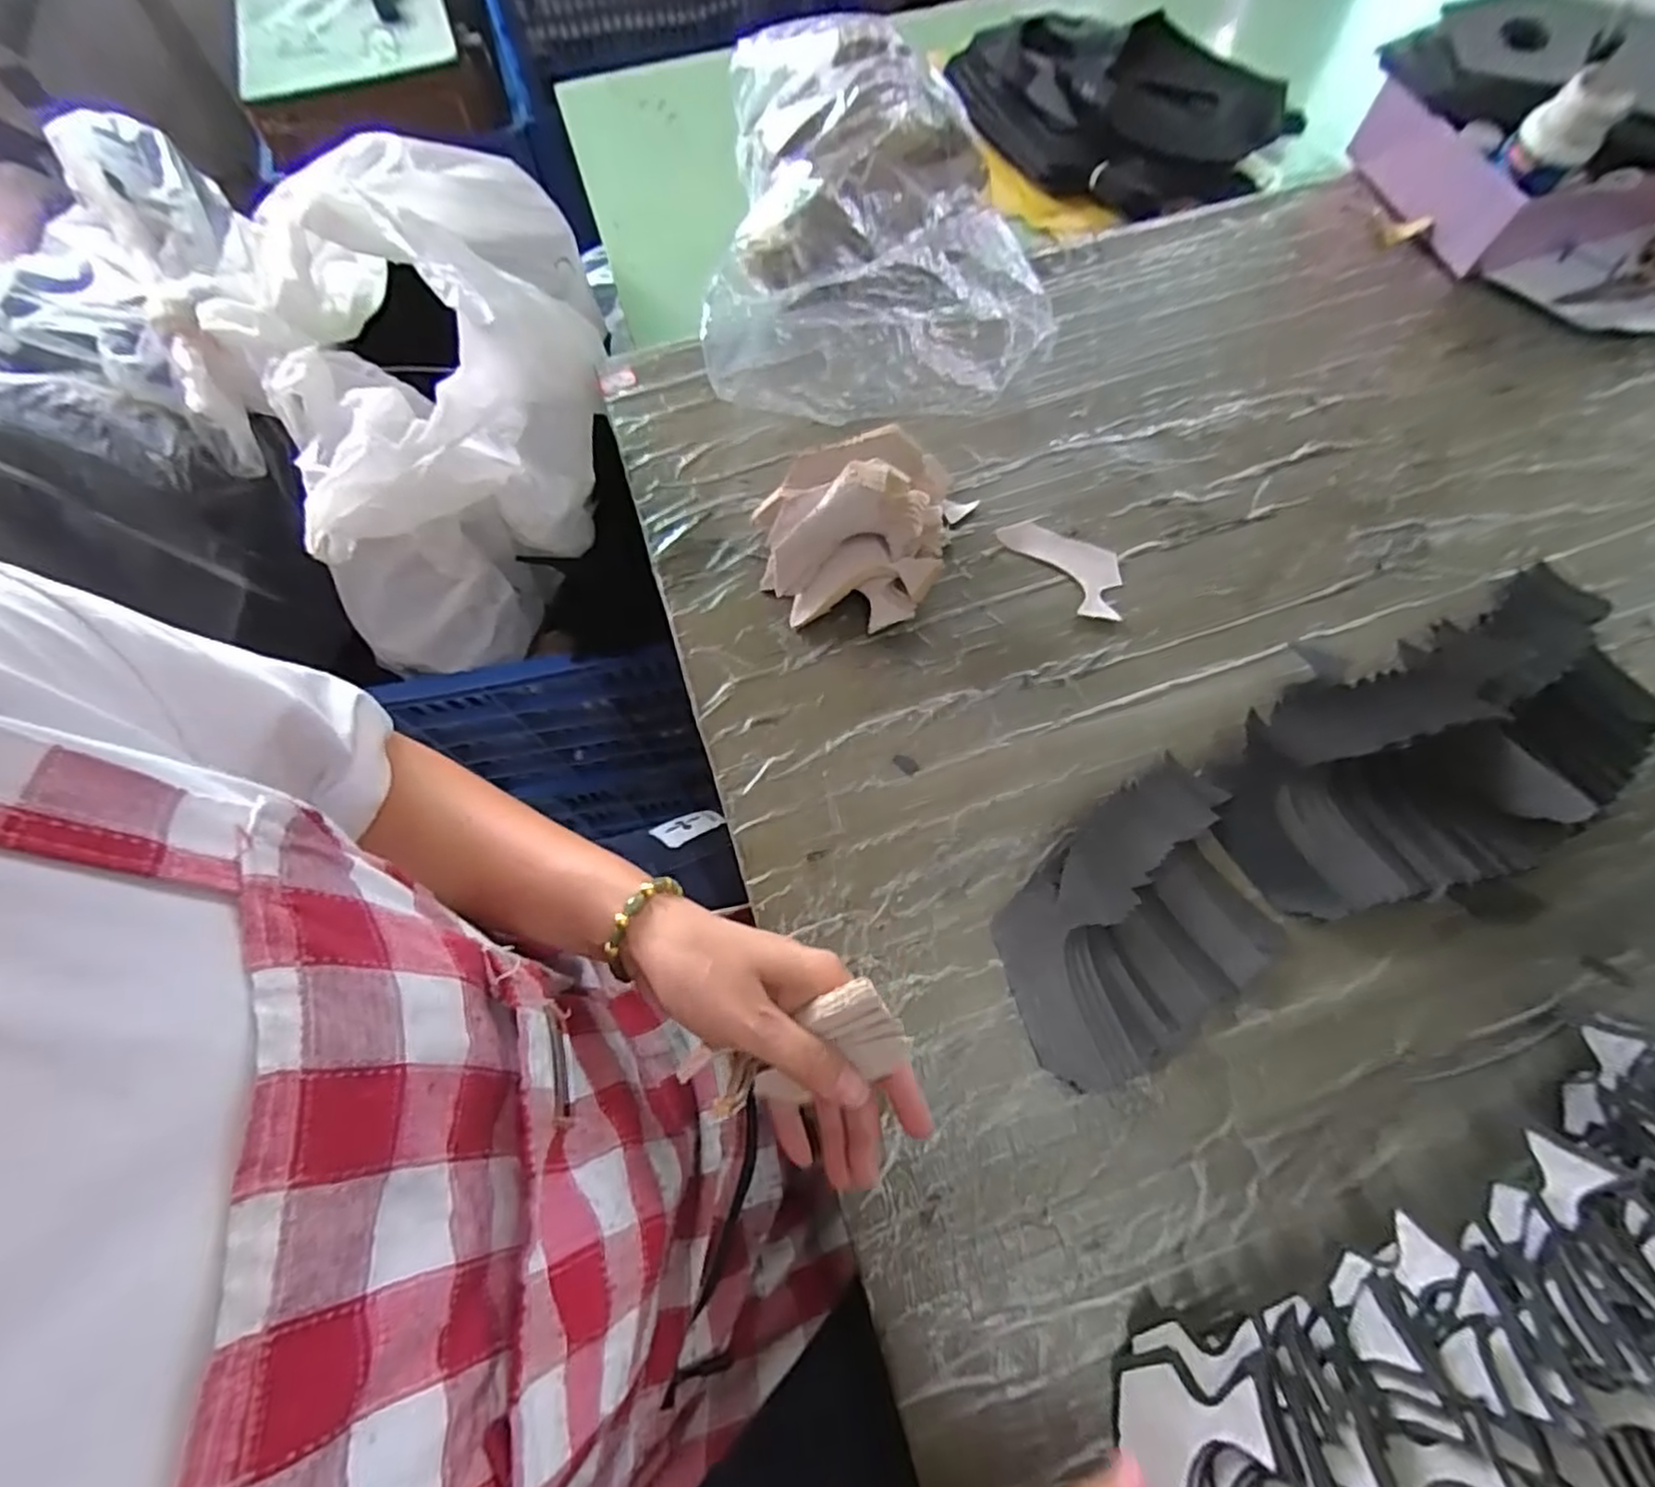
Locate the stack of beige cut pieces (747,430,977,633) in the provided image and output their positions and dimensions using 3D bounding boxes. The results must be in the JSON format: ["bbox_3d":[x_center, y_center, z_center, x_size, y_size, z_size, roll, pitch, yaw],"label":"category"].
[{"bbox_3d":[0.024,-0.146,0.463,0.137,0.073,0.126,-1,68,1],"label":"stack of beige cut pieces"}]

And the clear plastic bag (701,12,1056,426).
[{"bbox_3d":[0.037,-0.414,0.550,0.232,0.098,0.348,-1,68,1],"label":"clear plastic bag"}]

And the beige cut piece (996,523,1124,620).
[{"bbox_3d":[0.164,-0.122,0.485,0.049,0.004,0.093,-38,72,-13],"label":"beige cut piece"}]

